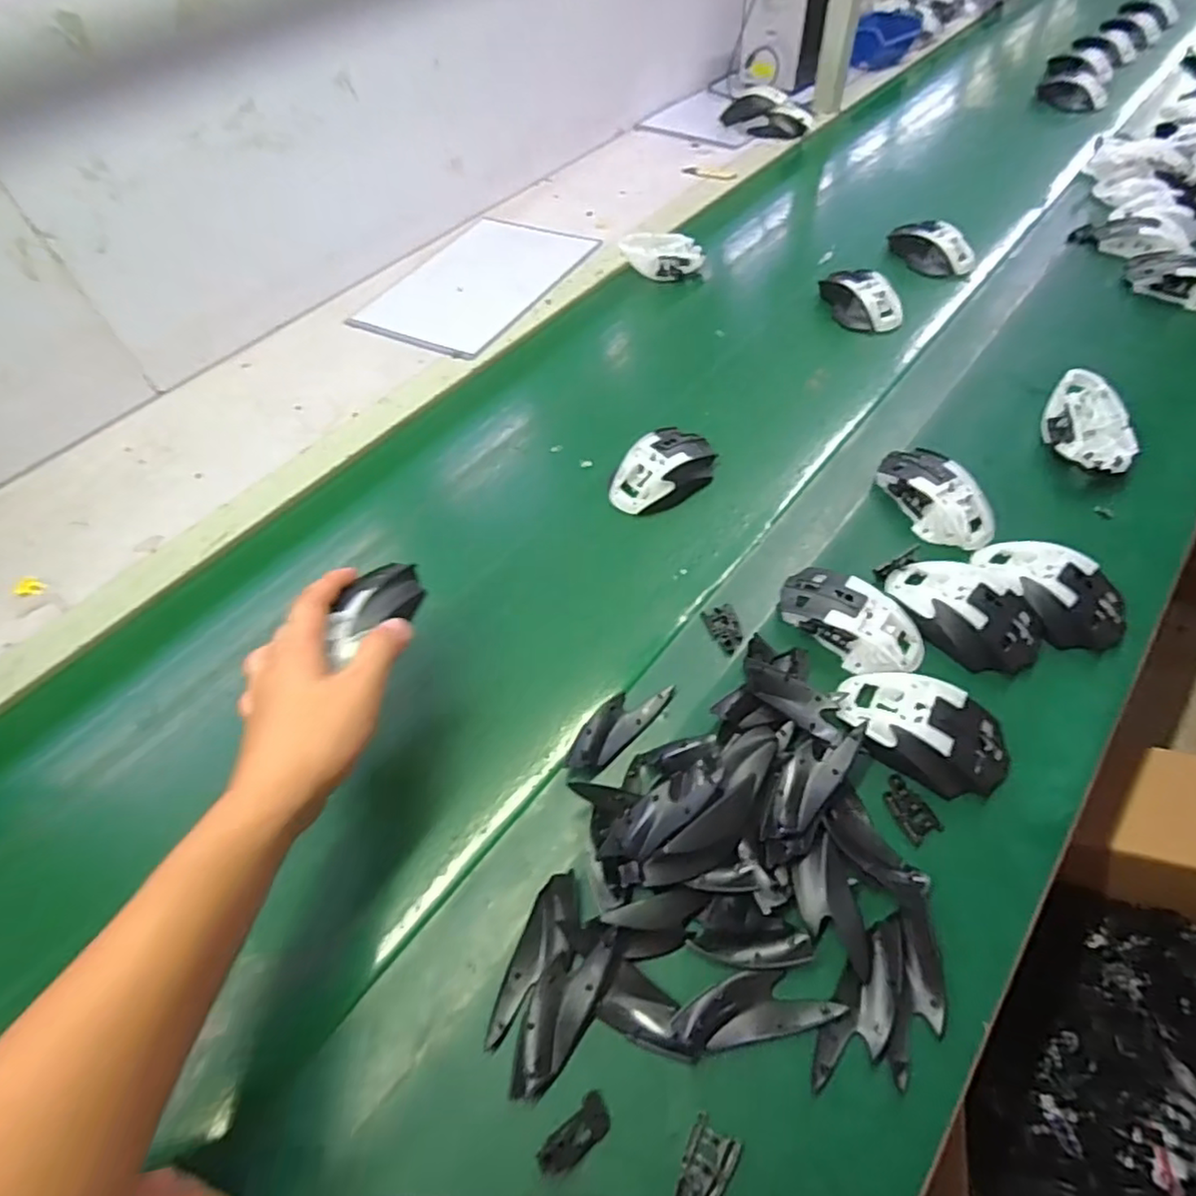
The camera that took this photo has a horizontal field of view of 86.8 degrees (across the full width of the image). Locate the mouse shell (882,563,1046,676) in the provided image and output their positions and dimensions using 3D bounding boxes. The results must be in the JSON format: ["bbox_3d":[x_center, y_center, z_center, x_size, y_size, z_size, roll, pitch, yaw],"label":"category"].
[{"bbox_3d":[0.301,0.006,0.516,0.084,0.032,0.123,-31,59,-16],"label":"mouse shell"}]

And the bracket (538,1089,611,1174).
[{"bbox_3d":[-0.011,0.297,0.349,0.019,0.008,0.042,38,66,26],"label":"bracket"}]

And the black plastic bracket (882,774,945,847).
[{"bbox_3d":[0.218,0.148,0.445,0.027,0.005,0.043,-27,58,-14],"label":"black plastic bracket"}]

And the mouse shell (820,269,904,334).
[{"bbox_3d":[0.321,-0.367,0.773,0.065,0.041,0.107,-21,56,-10],"label":"mouse shell"}]

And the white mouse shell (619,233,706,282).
[{"bbox_3d":[0.083,-0.453,0.840,0.107,0.057,0.078,-10,55,-3],"label":"white mouse shell"}]

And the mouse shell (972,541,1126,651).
[{"bbox_3d":[0.373,-0.007,0.523,0.074,0.038,0.118,-29,58,-15],"label":"mouse shell"}]

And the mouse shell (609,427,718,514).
[{"bbox_3d":[0.065,-0.128,0.631,0.079,0.037,0.114,36,65,25],"label":"mouse shell"}]

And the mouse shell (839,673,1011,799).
[{"bbox_3d":[0.237,0.095,0.460,0.116,0.032,0.067,28,62,22],"label":"mouse shell"}]

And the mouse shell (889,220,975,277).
[{"bbox_3d":[0.433,-0.458,0.824,0.050,0.037,0.111,-32,59,-16],"label":"mouse shell"}]

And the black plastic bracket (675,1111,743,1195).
[{"bbox_3d":[0.057,0.309,0.340,0.026,0.004,0.042,28,62,22],"label":"black plastic bracket"}]

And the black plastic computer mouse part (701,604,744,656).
[{"bbox_3d":[0.107,0.026,0.529,0.026,0.004,0.043,-25,63,5],"label":"black plastic computer mouse part"}]

